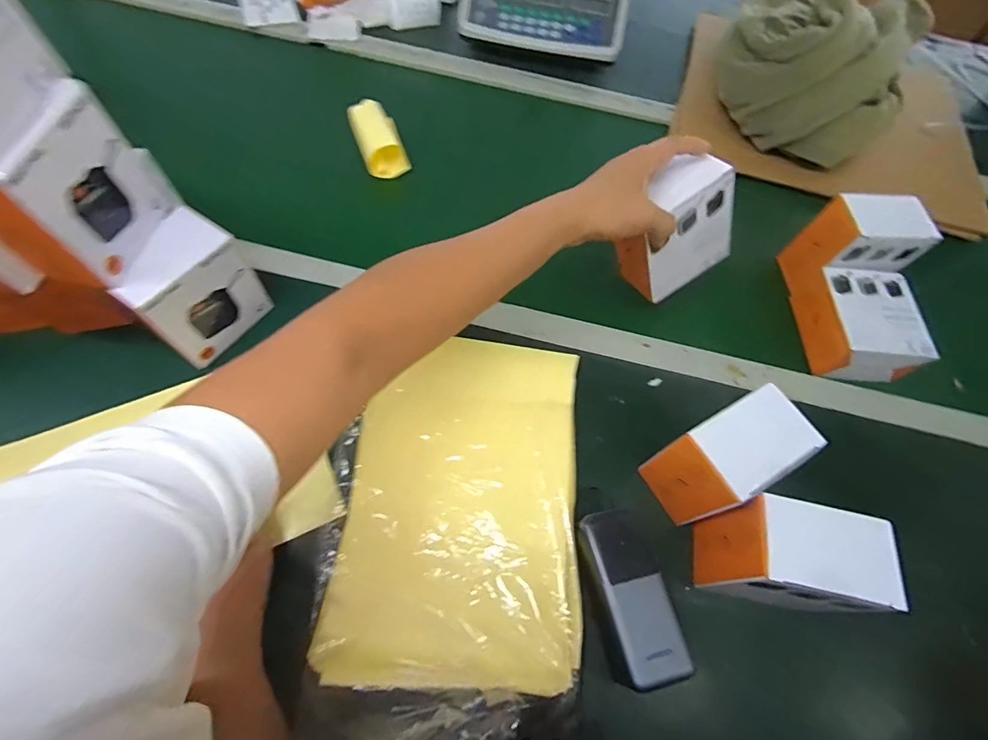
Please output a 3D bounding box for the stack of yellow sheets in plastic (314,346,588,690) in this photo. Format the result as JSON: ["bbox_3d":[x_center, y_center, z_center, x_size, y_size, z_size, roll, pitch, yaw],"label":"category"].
[{"bbox_3d":[-0.027,0.113,0.433,0.207,0.023,0.304,5,63,-1],"label":"stack of yellow sheets in plastic"}]

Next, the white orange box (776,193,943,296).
[{"bbox_3d":[0.431,-0.150,0.555,0.111,0.104,0.071,1,63,-3],"label":"white orange box"}]

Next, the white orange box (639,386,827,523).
[{"bbox_3d":[0.207,0.079,0.420,0.102,0.114,0.069,-25,67,-16],"label":"white orange box"}]

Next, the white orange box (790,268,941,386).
[{"bbox_3d":[0.422,-0.049,0.540,0.118,0.058,0.121,4,63,-2],"label":"white orange box"}]

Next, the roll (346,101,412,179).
[{"bbox_3d":[-0.158,-0.314,0.630,0.060,0.050,0.098,-18,65,-13],"label":"roll"}]

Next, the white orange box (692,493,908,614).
[{"bbox_3d":[0.241,0.156,0.384,0.102,0.107,0.063,11,63,2],"label":"white orange box"}]

